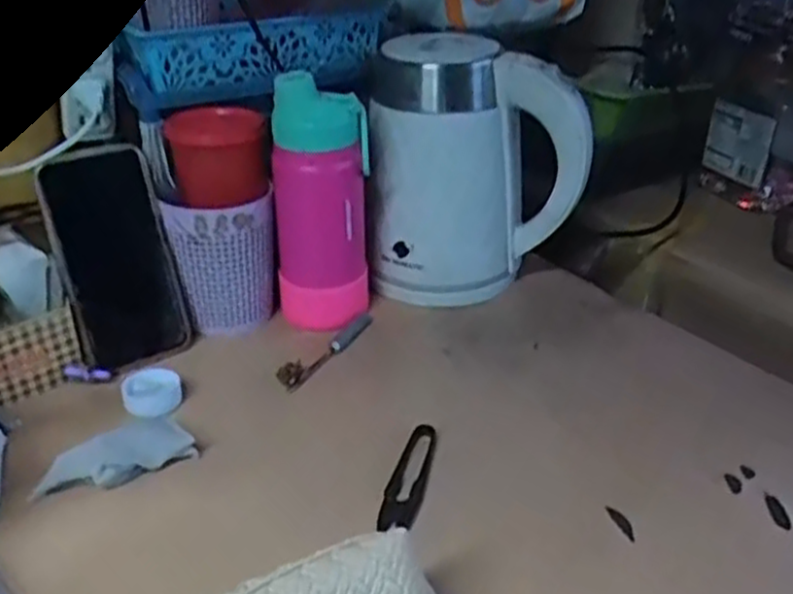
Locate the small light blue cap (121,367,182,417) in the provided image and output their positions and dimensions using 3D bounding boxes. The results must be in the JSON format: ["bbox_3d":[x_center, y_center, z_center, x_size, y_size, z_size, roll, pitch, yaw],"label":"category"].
[{"bbox_3d":[-0.182,0.070,0.578,0.041,0.019,0.041,1,31,0],"label":"small light blue cap"}]

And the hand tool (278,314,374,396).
[{"bbox_3d":[-0.053,0.041,0.635,0.019,0.021,0.120,22,34,29],"label":"hand tool"}]

